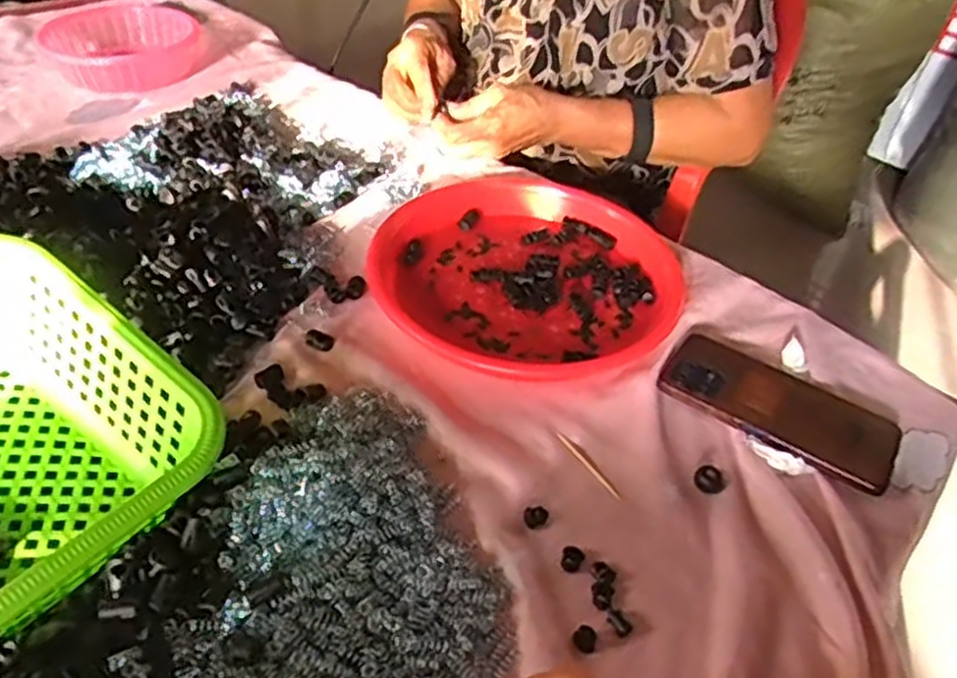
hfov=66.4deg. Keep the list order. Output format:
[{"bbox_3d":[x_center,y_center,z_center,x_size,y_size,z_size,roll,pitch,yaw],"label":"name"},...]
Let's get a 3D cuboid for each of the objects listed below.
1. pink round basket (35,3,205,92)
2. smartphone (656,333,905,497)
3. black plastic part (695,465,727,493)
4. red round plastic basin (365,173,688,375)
[{"bbox_3d":[-0.417,-0.352,0.874,0.148,0.046,0.159,4,43,-4],"label":"pink round basket"},{"bbox_3d":[0.220,0.046,0.534,0.161,0.011,0.086,27,41,22],"label":"smartphone"},{"bbox_3d":[0.154,0.092,0.484,0.020,0.007,0.017,26,46,19],"label":"black plastic part"},{"bbox_3d":[0.045,-0.063,0.623,0.238,0.032,0.239,4,43,-4],"label":"red round plastic basin"}]

